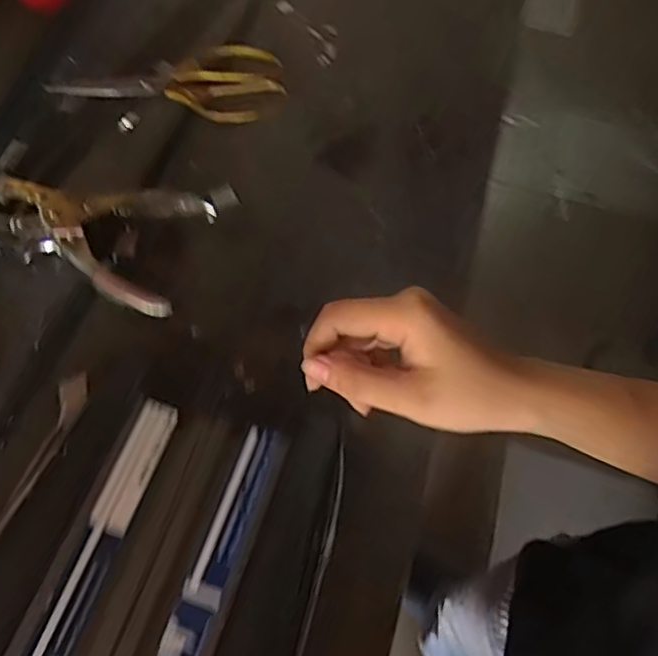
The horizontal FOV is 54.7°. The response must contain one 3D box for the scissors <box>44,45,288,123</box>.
[{"bbox_3d":[-0.132,-0.217,0.547,0.184,0.011,0.080,6,64,-5],"label":"scissors"}]

